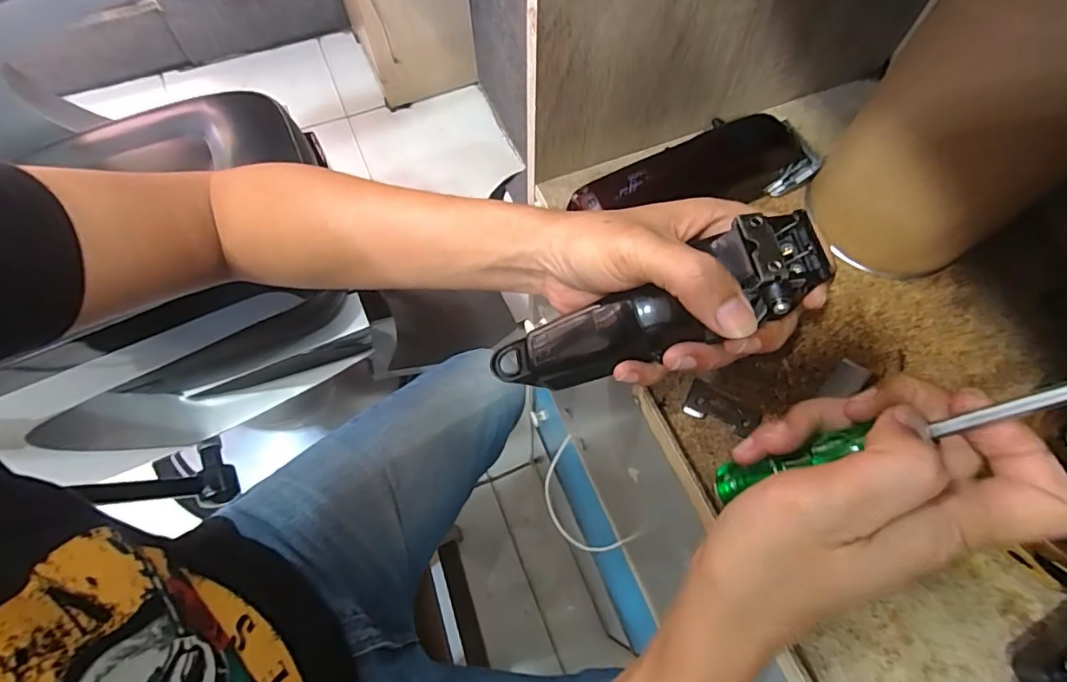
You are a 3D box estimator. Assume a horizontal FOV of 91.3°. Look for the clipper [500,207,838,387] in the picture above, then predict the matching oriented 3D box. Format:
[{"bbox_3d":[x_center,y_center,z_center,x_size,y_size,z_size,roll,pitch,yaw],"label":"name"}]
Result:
[{"bbox_3d":[0.055,-0.009,0.267,0.171,0.032,0.041,-25,61,33],"label":"clipper"}]

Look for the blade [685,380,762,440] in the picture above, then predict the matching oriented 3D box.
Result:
[{"bbox_3d":[0.108,0.039,0.298,0.040,0.004,0.022,25,68,11],"label":"blade"}]

